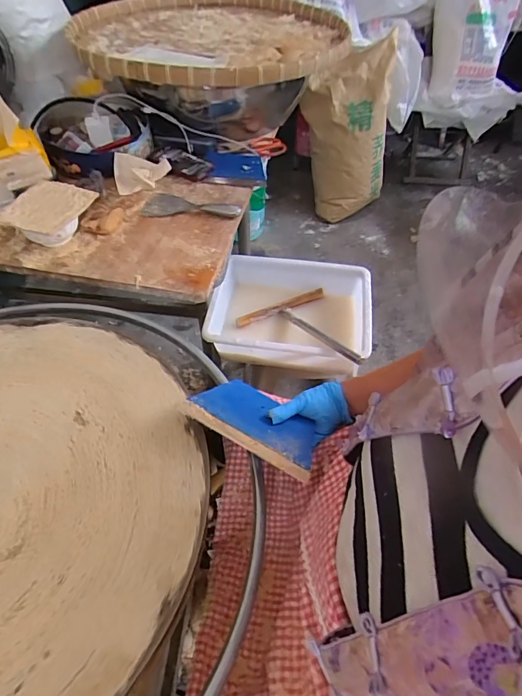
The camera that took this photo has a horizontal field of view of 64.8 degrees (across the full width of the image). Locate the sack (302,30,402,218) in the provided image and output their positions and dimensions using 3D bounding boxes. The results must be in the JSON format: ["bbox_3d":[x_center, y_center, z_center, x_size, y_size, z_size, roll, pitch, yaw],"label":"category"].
[{"bbox_3d":[0.330,-0.832,1.636,0.313,0.567,0.204,-19,54,-16],"label":"sack"}]

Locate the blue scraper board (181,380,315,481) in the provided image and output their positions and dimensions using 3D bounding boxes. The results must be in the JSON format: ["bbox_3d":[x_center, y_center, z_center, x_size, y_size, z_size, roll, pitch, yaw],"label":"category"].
[{"bbox_3d":[-0.003,0.101,0.574,0.183,0.011,0.116,27,31,15],"label":"blue scraper board"}]

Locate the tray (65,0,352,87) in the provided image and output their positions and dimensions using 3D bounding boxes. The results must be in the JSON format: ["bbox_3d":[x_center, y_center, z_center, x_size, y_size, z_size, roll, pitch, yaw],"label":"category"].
[{"bbox_3d":[-0.124,-0.801,1.068,0.679,0.079,0.696,1,51,-1],"label":"tray"}]

